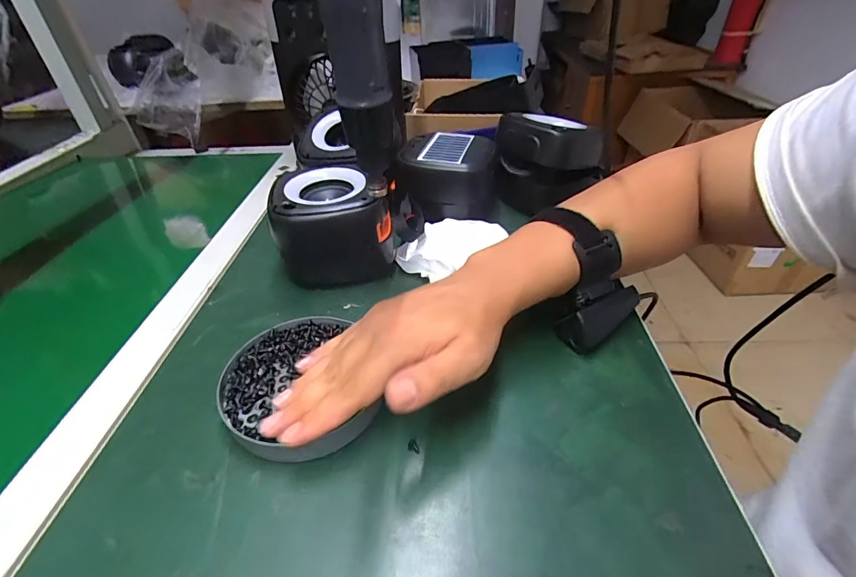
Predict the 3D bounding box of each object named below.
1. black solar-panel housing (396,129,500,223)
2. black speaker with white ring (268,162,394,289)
[{"bbox_3d":[0.024,-0.134,0.484,0.112,0.063,0.102,0,41,2],"label":"black solar-panel housing"},{"bbox_3d":[-0.095,-0.060,0.418,0.105,0.089,0.086,-13,42,-12],"label":"black speaker with white ring"}]

